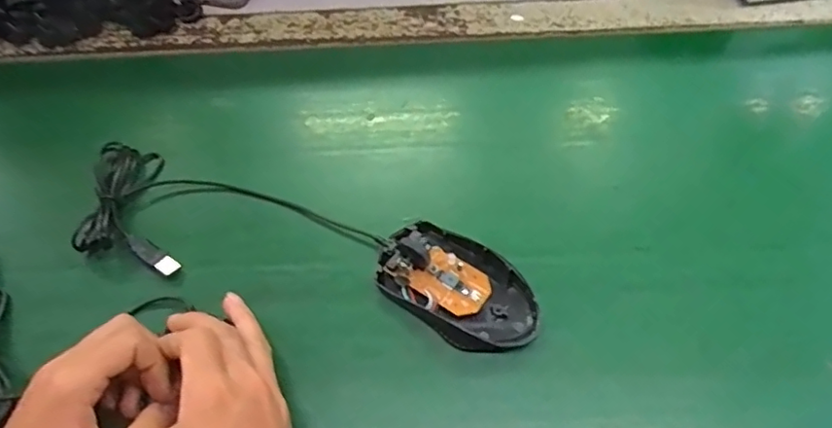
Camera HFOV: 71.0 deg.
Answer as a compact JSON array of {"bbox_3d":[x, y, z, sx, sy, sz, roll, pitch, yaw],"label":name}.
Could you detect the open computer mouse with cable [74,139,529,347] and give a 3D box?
[{"bbox_3d":[-0.093,0.020,0.415,0.356,0.022,0.087,14,59,13],"label":"open computer mouse with cable"}]

